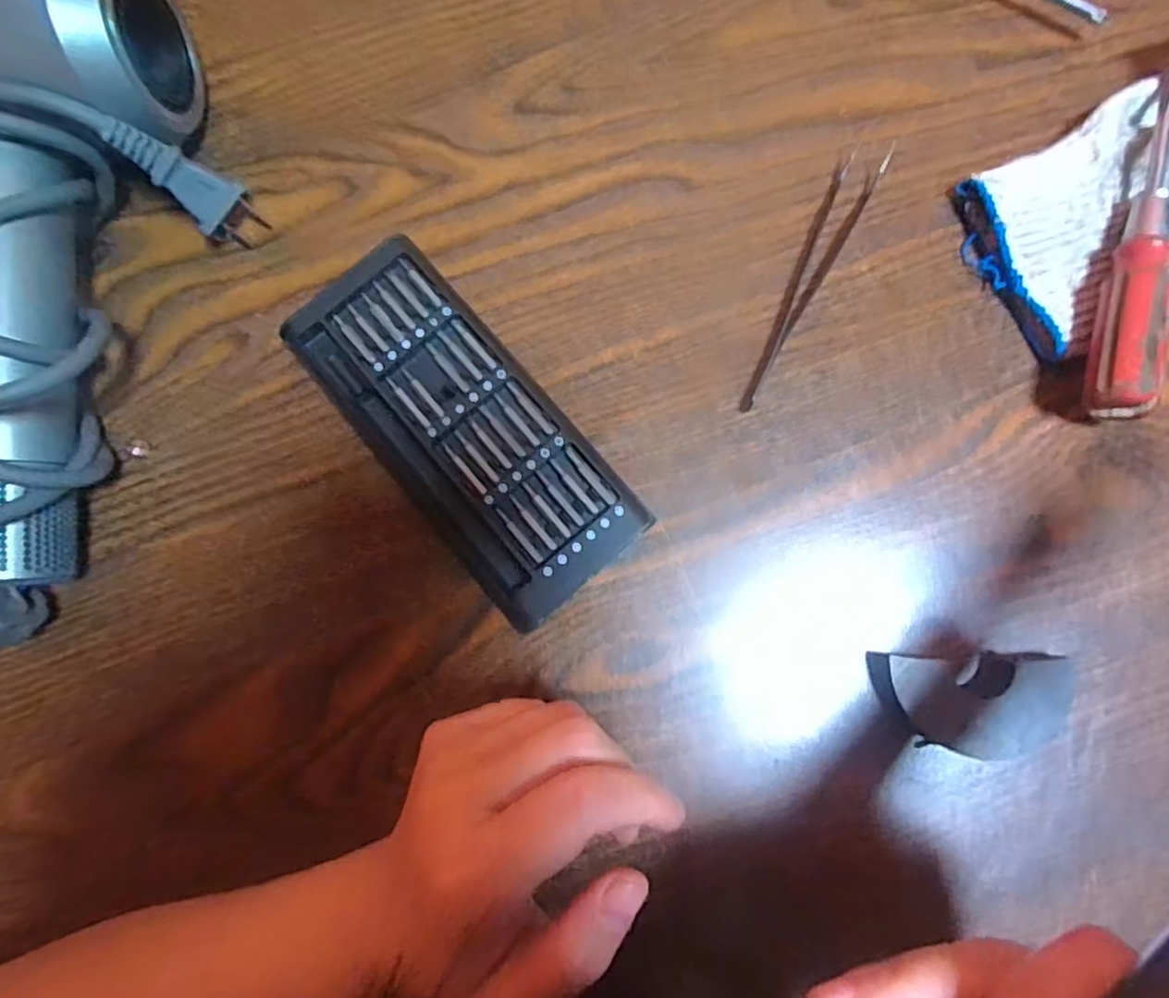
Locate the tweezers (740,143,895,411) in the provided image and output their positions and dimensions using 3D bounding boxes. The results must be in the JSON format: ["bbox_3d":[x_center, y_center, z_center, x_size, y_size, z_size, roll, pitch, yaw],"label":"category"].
[{"bbox_3d":[0.088,-0.090,0.260,0.016,0.007,0.115,29,87,7],"label":"tweezers"}]

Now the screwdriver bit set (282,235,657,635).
[{"bbox_3d":[-0.050,-0.026,0.258,0.068,0.018,0.155,-41,83,-1],"label":"screwdriver bit set"}]

